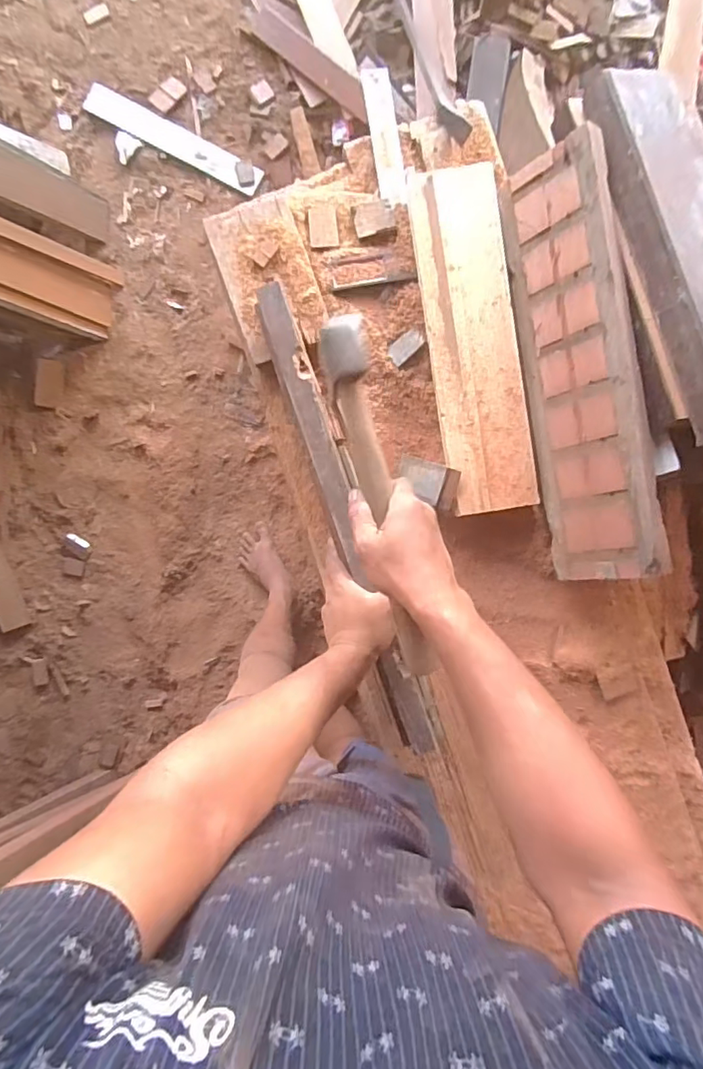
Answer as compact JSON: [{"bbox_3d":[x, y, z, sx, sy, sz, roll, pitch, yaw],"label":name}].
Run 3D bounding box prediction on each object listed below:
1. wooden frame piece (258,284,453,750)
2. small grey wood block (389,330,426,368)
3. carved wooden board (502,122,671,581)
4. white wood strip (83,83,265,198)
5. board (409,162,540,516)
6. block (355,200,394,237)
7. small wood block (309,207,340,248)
[{"bbox_3d":[-0.005,-0.014,0.617,0.047,0.035,0.554,-19,92,-1],"label":"wooden frame piece"},{"bbox_3d":[0.074,-0.254,0.721,0.050,0.007,0.031,-38,73,10],"label":"small grey wood block"},{"bbox_3d":[0.282,-0.210,0.661,0.023,0.136,0.525,-7,90,-37],"label":"carved wooden board"},{"bbox_3d":[-0.424,-0.952,1.283,0.437,0.008,0.071,25,93,-4],"label":"white wood strip"},{"bbox_3d":[0.161,-0.251,0.698,0.115,0.044,0.443,-7,95,-2],"label":"board"},{"bbox_3d":[0.030,-0.428,0.718,0.051,0.014,0.044,-11,93,2],"label":"block"},{"bbox_3d":[-0.038,-0.419,0.729,0.039,0.007,0.055,-6,94,2],"label":"small wood block"}]

